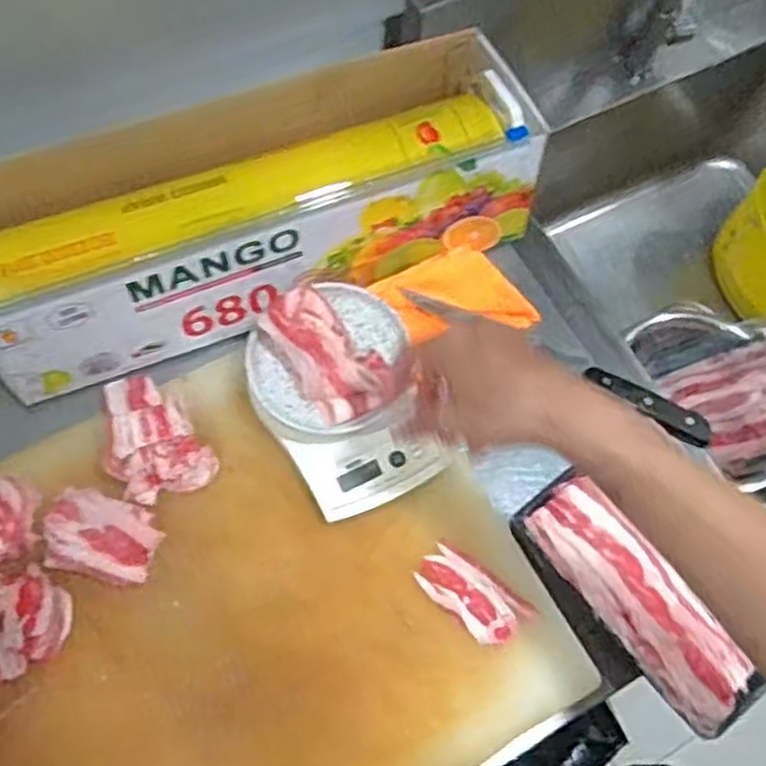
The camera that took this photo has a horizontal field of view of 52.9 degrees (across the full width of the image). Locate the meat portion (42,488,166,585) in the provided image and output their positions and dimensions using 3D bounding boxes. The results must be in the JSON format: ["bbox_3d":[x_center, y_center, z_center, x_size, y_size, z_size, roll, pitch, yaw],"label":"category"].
[{"bbox_3d":[-0.223,0.120,0.610,0.088,0.037,0.065,12,66,3],"label":"meat portion"}]

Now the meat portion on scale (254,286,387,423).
[{"bbox_3d":[-0.048,-0.027,0.628,0.066,0.035,0.120,-38,72,-17],"label":"meat portion on scale"}]

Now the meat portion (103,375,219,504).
[{"bbox_3d":[-0.201,0.038,0.642,0.076,0.042,0.127,-33,71,-15],"label":"meat portion"}]

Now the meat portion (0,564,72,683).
[{"bbox_3d":[-0.282,0.180,0.577,0.086,0.036,0.077,-13,67,-8],"label":"meat portion"}]

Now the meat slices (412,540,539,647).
[{"bbox_3d":[0.072,0.170,0.623,0.092,0.004,0.048,38,70,14],"label":"meat slices"}]

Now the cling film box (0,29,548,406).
[{"bbox_3d":[-0.115,-0.163,0.694,0.499,0.114,0.183,-22,69,-11],"label":"cling film box"}]

